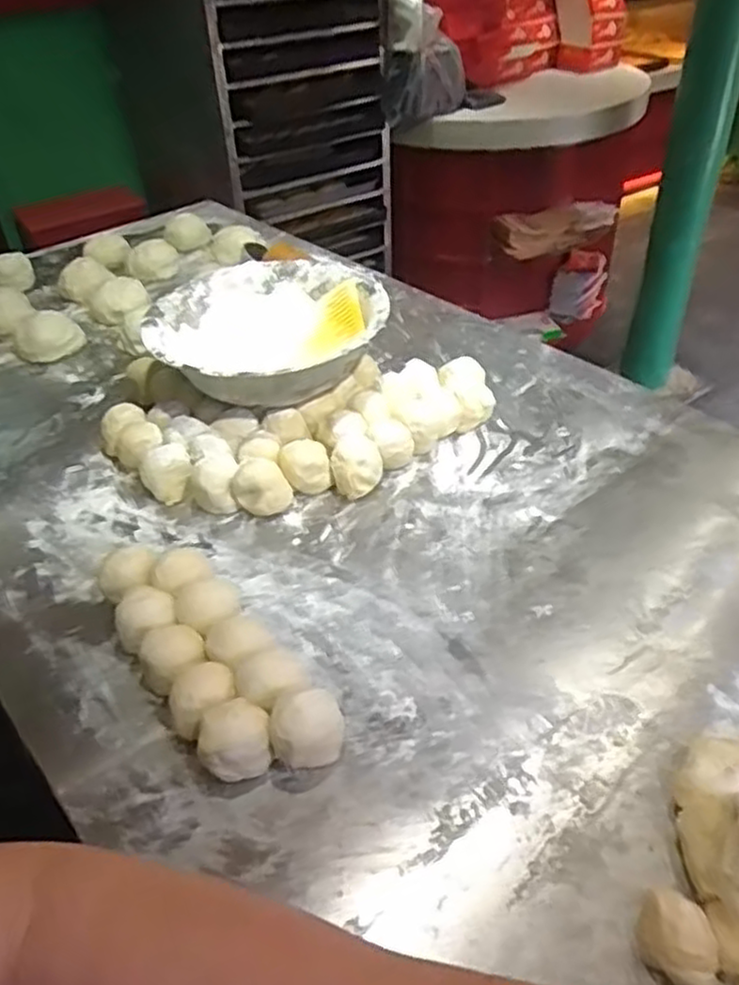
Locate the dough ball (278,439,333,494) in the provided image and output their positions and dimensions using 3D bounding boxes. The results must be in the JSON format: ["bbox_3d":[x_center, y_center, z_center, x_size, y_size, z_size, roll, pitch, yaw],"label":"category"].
[{"bbox_3d":[-0.070,-0.029,0.814,0.052,0.049,0.053,-2,39,2],"label":"dough ball"}]

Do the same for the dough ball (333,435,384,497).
[{"bbox_3d":[-0.013,-0.026,0.806,0.052,0.049,0.052,-2,39,2],"label":"dough ball"}]

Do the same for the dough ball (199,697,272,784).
[{"bbox_3d":[-0.100,0.185,0.554,0.051,0.053,0.041,-15,41,-14],"label":"dough ball"}]

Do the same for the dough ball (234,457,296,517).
[{"bbox_3d":[-0.109,-0.004,0.784,0.048,0.053,0.044,-2,39,2],"label":"dough ball"}]

